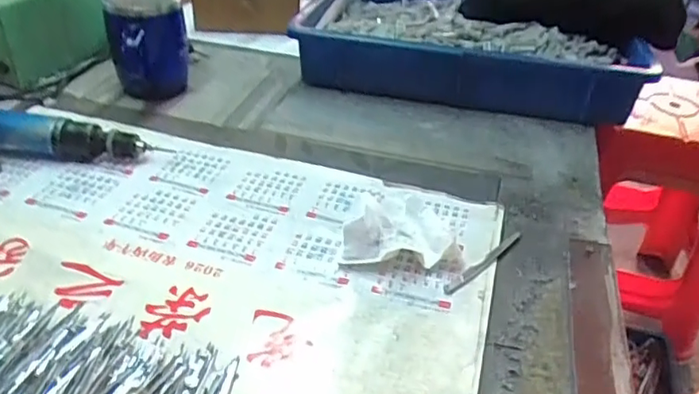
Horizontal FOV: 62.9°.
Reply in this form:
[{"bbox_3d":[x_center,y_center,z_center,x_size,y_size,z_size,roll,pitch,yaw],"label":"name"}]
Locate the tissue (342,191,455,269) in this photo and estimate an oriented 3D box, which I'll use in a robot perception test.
[{"bbox_3d":[0.046,0.016,0.501,0.086,0.034,0.104,8,36,7],"label":"tissue"}]

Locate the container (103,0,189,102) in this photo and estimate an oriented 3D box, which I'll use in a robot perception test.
[{"bbox_3d":[-0.235,-0.176,0.672,0.089,0.125,0.088,-11,38,-18],"label":"container"}]

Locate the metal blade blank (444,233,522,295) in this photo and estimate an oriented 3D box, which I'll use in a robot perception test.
[{"bbox_3d":[0.115,0.053,0.475,0.103,0.004,0.012,-27,45,-35],"label":"metal blade blank"}]

